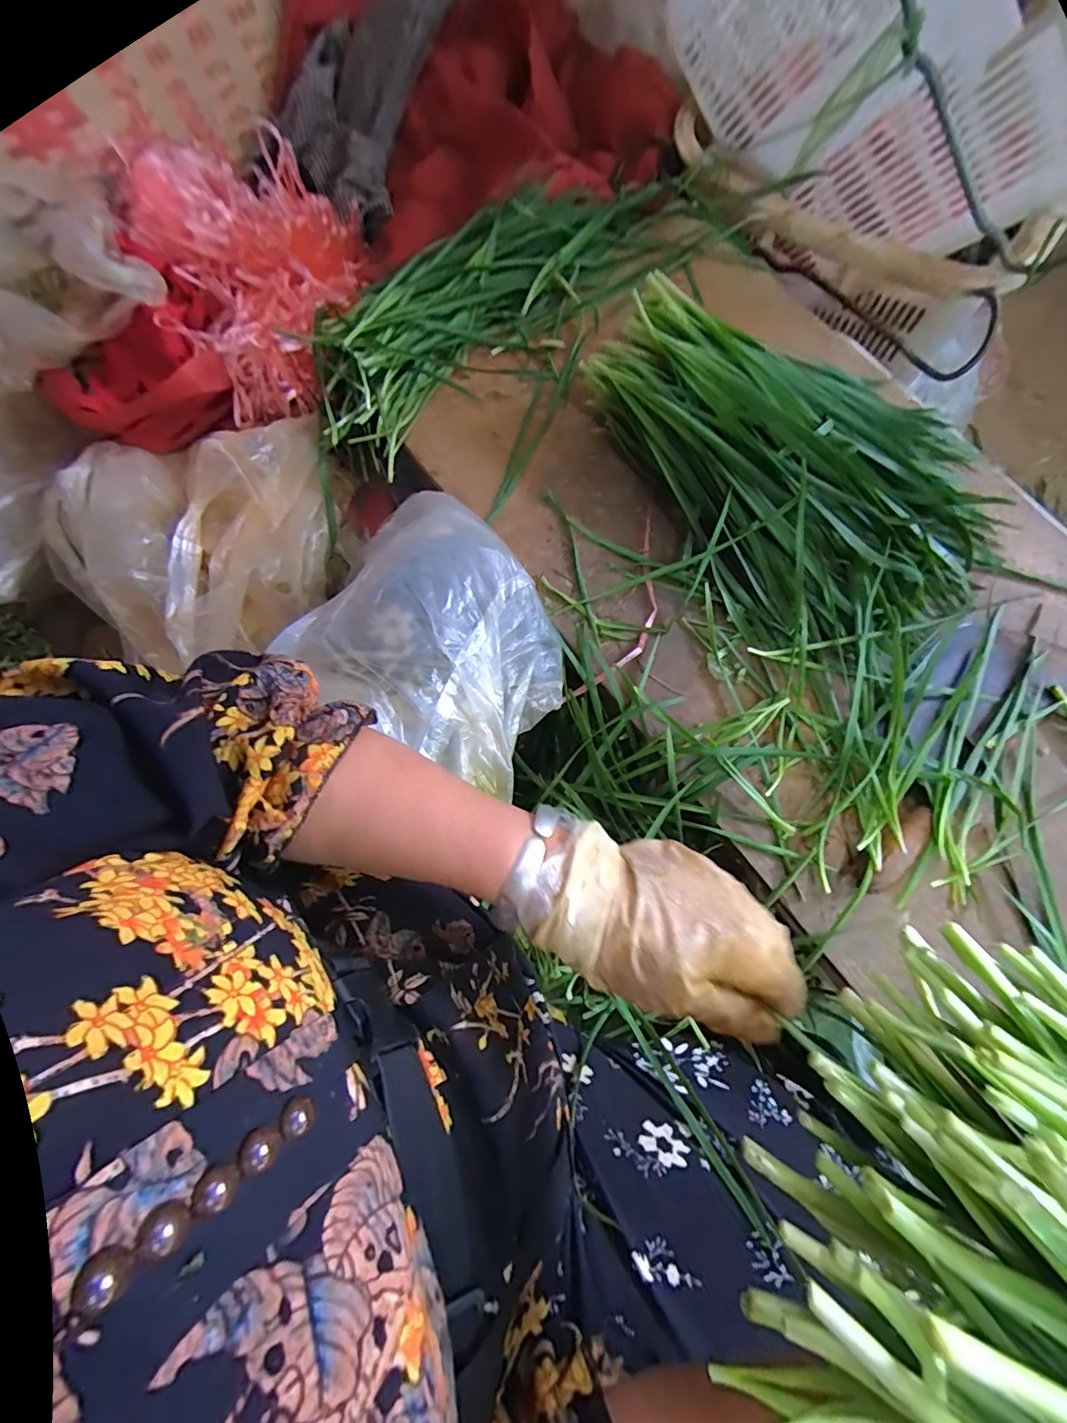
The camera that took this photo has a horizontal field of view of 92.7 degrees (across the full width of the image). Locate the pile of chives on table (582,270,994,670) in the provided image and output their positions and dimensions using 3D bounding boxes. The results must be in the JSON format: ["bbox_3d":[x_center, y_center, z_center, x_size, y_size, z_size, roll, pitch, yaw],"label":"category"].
[{"bbox_3d":[0.266,-0.245,0.465,0.285,0.082,0.386,-34,78,-3],"label":"pile of chives on table"}]

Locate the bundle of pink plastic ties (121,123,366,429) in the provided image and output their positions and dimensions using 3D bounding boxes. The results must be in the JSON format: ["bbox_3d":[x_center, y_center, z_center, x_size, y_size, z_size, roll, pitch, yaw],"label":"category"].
[{"bbox_3d":[-0.316,-0.518,0.593,0.234,0.153,0.347,-29,78,-3],"label":"bundle of pink plastic ties"}]

